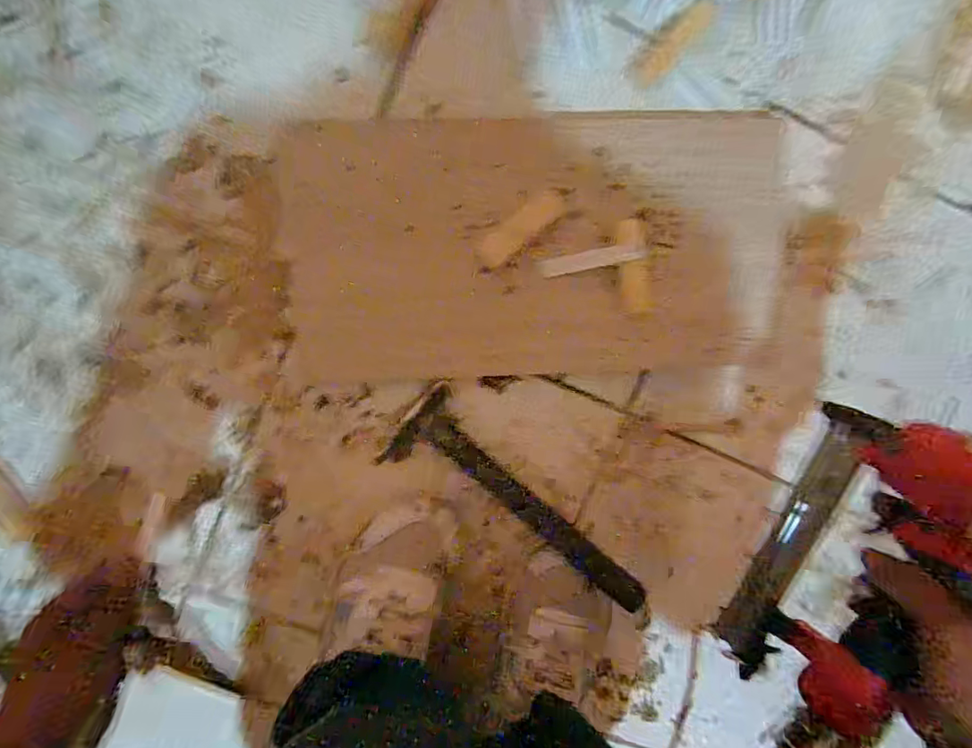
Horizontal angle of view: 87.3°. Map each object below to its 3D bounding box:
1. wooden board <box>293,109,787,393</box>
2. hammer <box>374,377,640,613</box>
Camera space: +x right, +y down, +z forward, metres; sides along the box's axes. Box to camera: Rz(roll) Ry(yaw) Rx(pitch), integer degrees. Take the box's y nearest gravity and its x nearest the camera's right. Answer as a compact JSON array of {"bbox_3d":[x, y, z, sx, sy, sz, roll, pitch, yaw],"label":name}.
[{"bbox_3d":[0.043,-0.106,0.435,0.417,0.020,0.214,-3,97,-4],"label":"wooden board"},{"bbox_3d":[0.021,0.111,0.449,0.233,0.037,0.087,38,92,-7],"label":"hammer"}]

